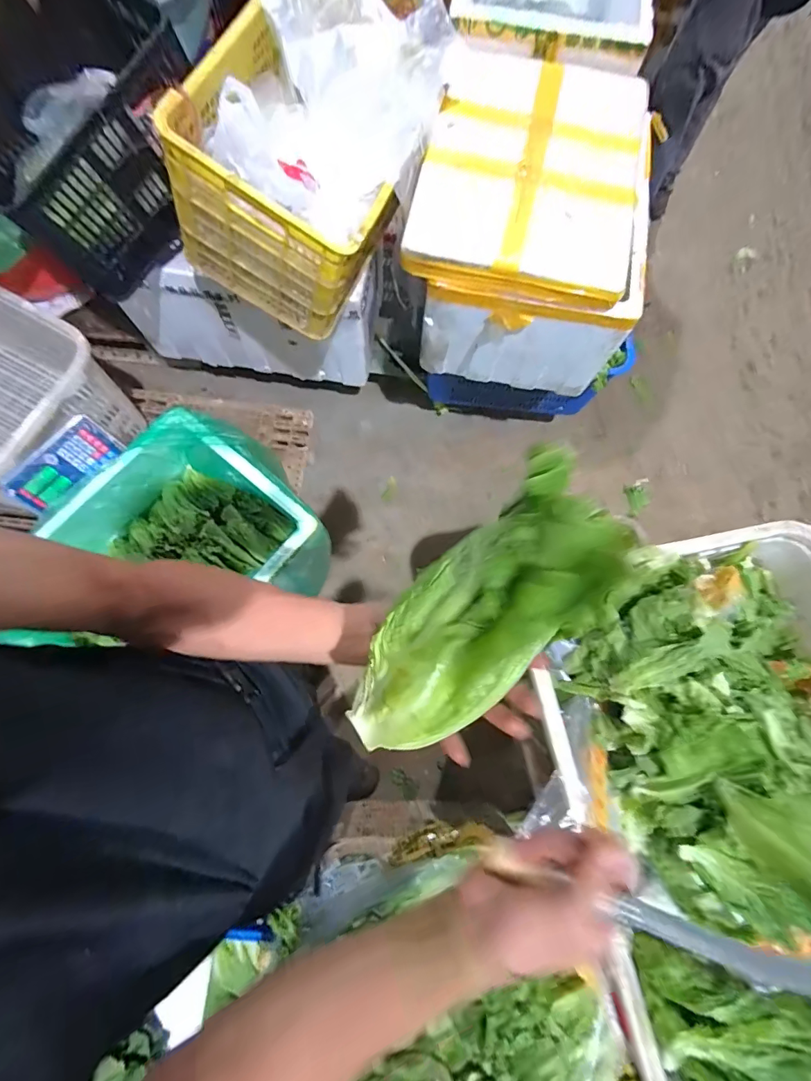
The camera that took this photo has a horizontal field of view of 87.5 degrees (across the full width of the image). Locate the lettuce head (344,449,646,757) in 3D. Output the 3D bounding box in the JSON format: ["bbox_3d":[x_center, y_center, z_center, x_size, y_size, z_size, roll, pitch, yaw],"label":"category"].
[{"bbox_3d":[0.042,0.049,0.249,0.083,0.074,0.196,44,110,8],"label":"lettuce head"}]

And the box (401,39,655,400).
[{"bbox_3d":[0.277,-0.748,1.032,0.498,0.322,0.617,9,76,0],"label":"box"}]

